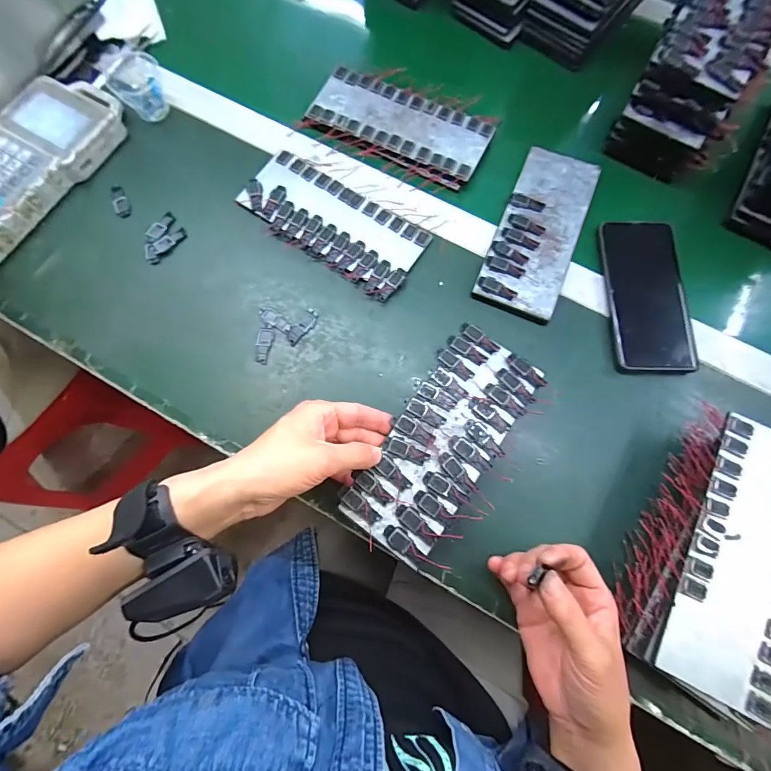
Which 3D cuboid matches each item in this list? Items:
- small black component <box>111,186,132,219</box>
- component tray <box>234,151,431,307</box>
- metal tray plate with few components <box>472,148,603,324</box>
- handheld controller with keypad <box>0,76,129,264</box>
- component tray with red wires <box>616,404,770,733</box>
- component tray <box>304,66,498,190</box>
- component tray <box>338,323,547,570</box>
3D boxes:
[{"bbox_3d":[-0.288,-0.200,0.441,0.016,0.004,0.043,-27,77,-6],"label":"small black component"},{"bbox_3d":[-0.056,-0.175,0.435,0.198,0.008,0.088,34,79,9],"label":"component tray"},{"bbox_3d":[0.164,-0.165,0.429,0.081,0.009,0.200,22,77,7],"label":"metal tray plate with few components"},{"bbox_3d":[-0.381,-0.242,0.441,0.109,0.037,0.227,29,78,8],"label":"handheld controller with keypad"},{"bbox_3d":[0.267,0.135,0.323,0.117,0.056,0.203,29,78,8],"label":"component tray with red wires"},{"bbox_3d":[0.016,-0.293,0.460,0.196,0.011,0.090,27,78,8],"label":"component tray"},{"bbox_3d":[0.051,0.045,0.347,0.087,0.009,0.199,34,78,9],"label":"component tray"}]

